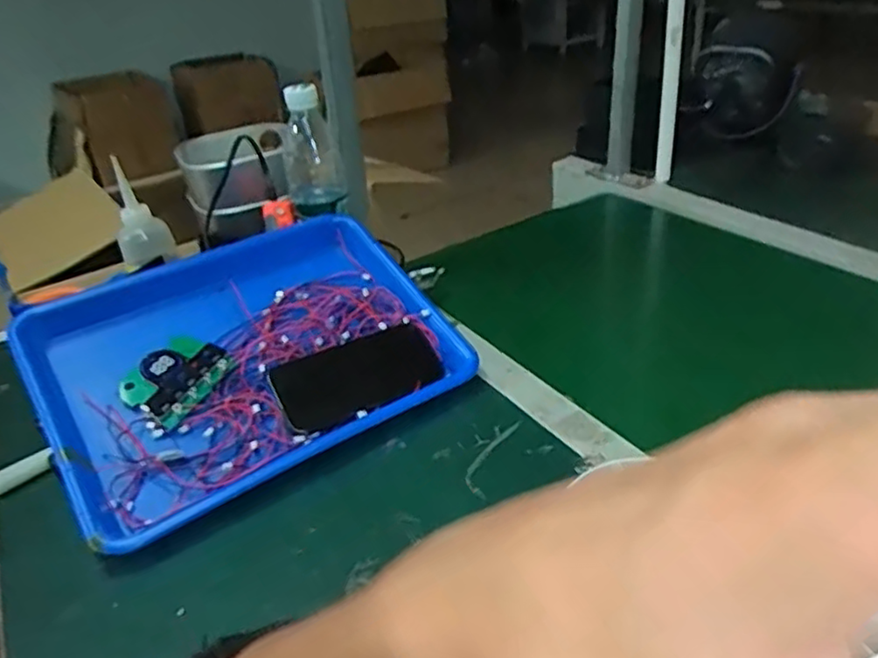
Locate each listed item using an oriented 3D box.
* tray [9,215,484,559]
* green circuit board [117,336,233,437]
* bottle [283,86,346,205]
[{"bbox_3d":[-0.164,0.023,0.595,0.342,0.050,0.253,-25,54,-24],"label":"tray"},{"bbox_3d":[-0.227,0.044,0.577,0.069,0.020,0.087,26,56,20],"label":"green circuit board"},{"bbox_3d":[-0.139,-0.190,0.718,0.061,0.127,0.056,-9,52,-4],"label":"bottle"}]

